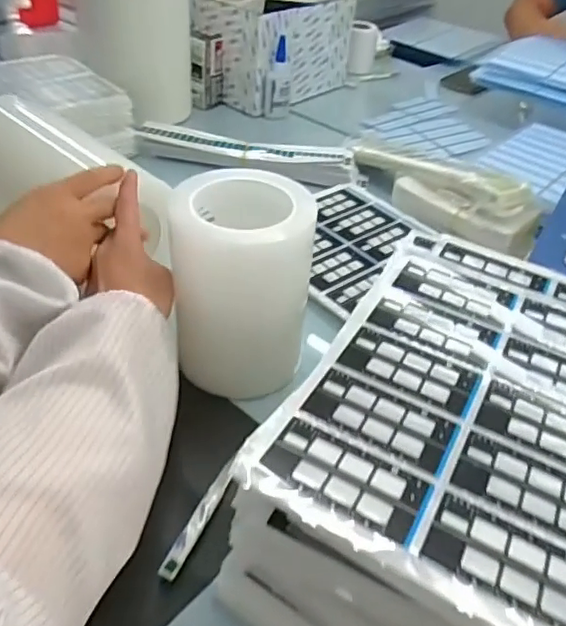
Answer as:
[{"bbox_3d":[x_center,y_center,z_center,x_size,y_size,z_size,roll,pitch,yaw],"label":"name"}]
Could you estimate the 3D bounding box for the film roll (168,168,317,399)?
[{"bbox_3d":[-0.034,-0.023,0.495,0.106,0.164,0.095,10,40,7],"label":"film roll"}]

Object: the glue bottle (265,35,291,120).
[{"bbox_3d":[-0.007,-0.386,0.971,0.042,0.122,0.049,5,40,1],"label":"glue bottle"}]

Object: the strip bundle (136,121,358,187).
[{"bbox_3d":[-0.052,-0.232,0.840,0.315,0.028,0.075,8,40,5],"label":"strip bundle"}]

